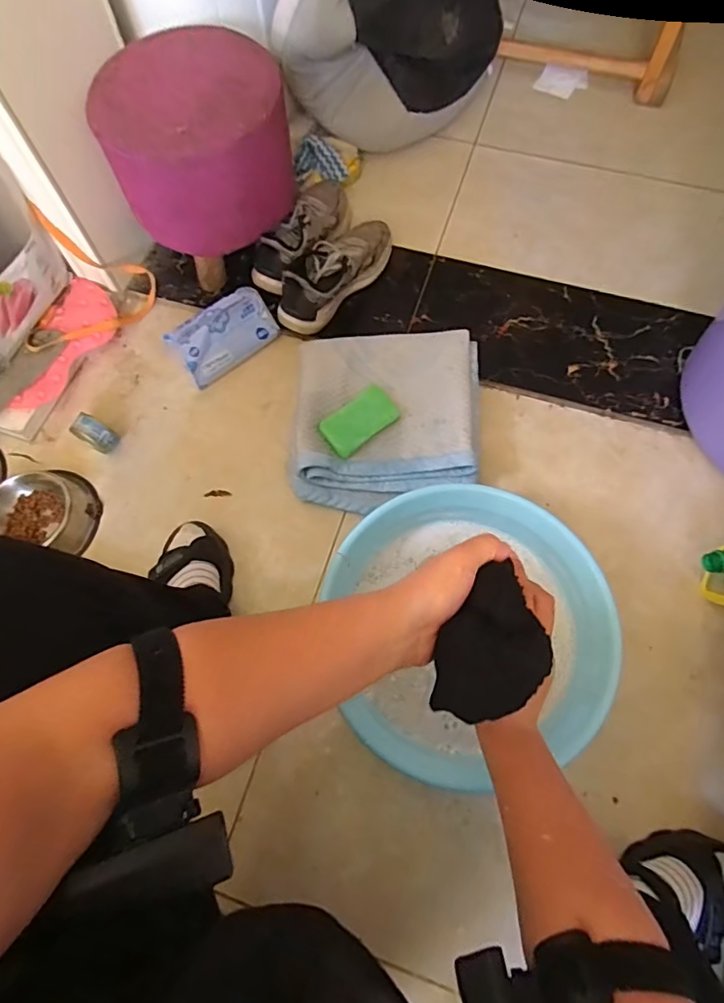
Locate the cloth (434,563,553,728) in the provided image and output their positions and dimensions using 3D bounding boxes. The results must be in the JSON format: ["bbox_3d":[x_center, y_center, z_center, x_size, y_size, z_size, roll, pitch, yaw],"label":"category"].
[{"bbox_3d":[0.089,0.096,0.339,0.064,0.026,0.104,33,73,13],"label":"cloth"}]

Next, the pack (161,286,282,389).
[{"bbox_3d":[-0.233,-0.283,0.872,0.169,0.086,0.086,-34,72,-11],"label":"pack"}]

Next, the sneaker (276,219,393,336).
[{"bbox_3d":[-0.048,-0.407,0.903,0.099,0.102,0.258,30,73,12],"label":"sneaker"}]

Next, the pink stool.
[{"bbox_3d":[-0.245,-0.545,0.839,0.255,0.291,0.237,-6,69,-1],"label":"pink stool"}]

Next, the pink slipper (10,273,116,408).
[{"bbox_3d":[-0.510,-0.265,0.892,0.104,0.059,0.260,14,70,6],"label":"pink slipper"}]

